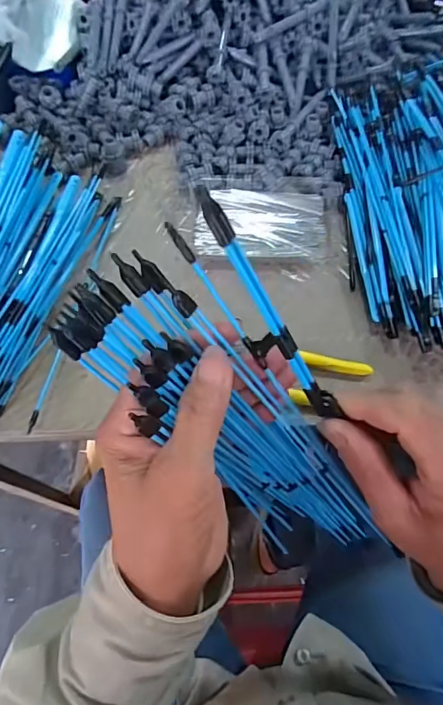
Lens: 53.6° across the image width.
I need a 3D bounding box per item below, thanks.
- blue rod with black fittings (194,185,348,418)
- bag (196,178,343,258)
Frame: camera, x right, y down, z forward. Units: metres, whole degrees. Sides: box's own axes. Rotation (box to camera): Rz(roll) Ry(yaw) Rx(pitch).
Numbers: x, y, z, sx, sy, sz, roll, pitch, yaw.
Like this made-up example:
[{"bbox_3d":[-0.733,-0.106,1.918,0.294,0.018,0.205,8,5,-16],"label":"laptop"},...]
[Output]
[{"bbox_3d":[0.023,-0.014,0.187,0.011,0.123,0.008,-46,32,-19],"label":"blue rod with black fittings"},{"bbox_3d":[0.047,-0.138,0.448,0.141,0.018,0.092,0,64,2],"label":"bag"}]

